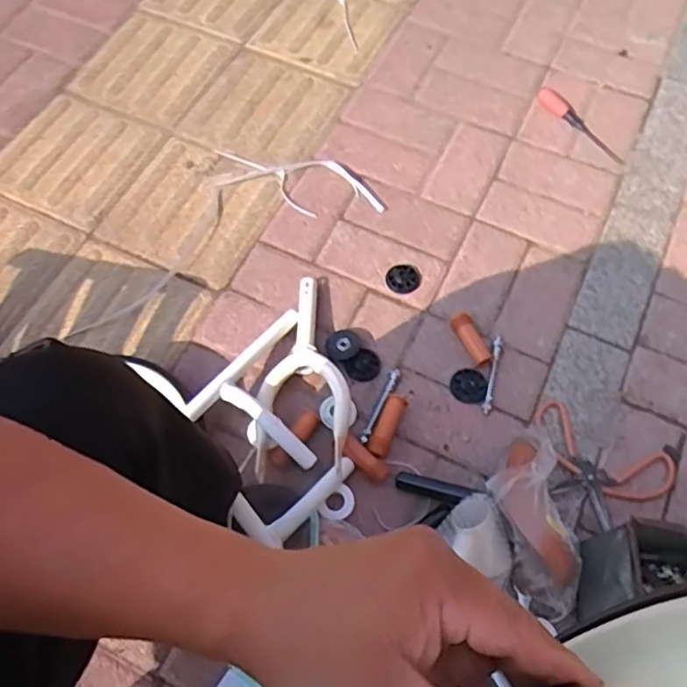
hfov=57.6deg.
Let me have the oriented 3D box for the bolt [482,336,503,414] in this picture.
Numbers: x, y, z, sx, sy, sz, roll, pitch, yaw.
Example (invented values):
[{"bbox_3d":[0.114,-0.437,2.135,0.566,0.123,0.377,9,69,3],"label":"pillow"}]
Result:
[{"bbox_3d":[0.218,0.044,0.913,0.015,0.011,0.125,14,66,7],"label":"bolt"}]

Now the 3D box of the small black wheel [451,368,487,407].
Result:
[{"bbox_3d":[0.181,0.063,0.899,0.049,0.011,0.054,0,65,1],"label":"small black wheel"}]

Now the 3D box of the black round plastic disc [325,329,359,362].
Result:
[{"bbox_3d":[0.000,0.001,0.920,0.045,0.014,0.054,33,70,14],"label":"black round plastic disc"}]

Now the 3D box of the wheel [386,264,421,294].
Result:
[{"bbox_3d":[0.093,-0.102,0.978,0.052,0.013,0.049,0,65,0],"label":"wheel"}]

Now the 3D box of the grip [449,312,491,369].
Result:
[{"bbox_3d":[0.186,-0.007,0.916,0.029,0.025,0.087,-24,67,-10],"label":"grip"}]

